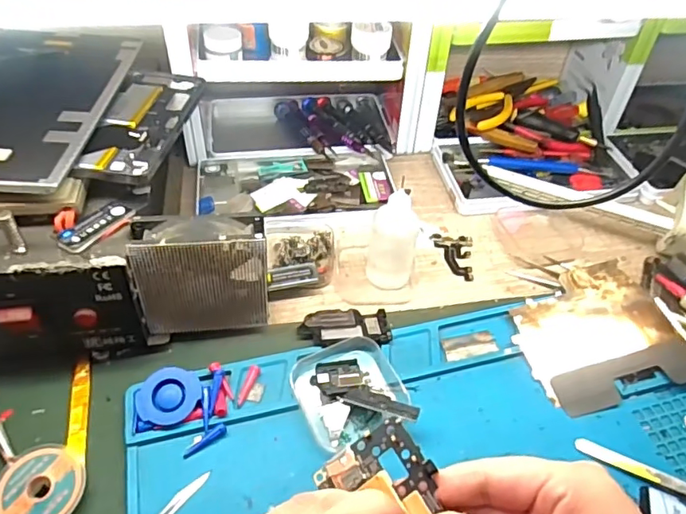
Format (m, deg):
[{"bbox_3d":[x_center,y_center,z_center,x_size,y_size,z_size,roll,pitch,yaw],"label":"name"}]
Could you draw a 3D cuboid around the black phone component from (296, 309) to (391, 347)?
[{"bbox_3d":[0.001,0.049,0.380,0.063,0.011,0.037,-1,46,-4],"label":"black phone component"}]

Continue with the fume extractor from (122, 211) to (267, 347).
[{"bbox_3d":[-0.091,0.014,0.350,0.081,0.086,0.031,-9,47,-12],"label":"fume extractor"}]

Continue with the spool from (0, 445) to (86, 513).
[{"bbox_3d":[-0.164,0.126,0.290,0.044,0.014,0.043,2,46,-2],"label":"spool"}]

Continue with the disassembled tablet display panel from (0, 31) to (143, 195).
[{"bbox_3d":[-0.223,-0.108,0.361,0.122,0.009,0.191,1,44,-3],"label":"disassembled tablet display panel"}]

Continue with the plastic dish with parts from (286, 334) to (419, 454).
[{"bbox_3d":[0.004,0.084,0.337,0.061,0.016,0.066,-16,49,-18],"label":"plastic dish with parts"}]

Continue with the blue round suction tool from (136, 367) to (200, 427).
[{"bbox_3d":[-0.106,0.087,0.328,0.035,0.015,0.035,2,46,-2],"label":"blue round suction tool"}]

